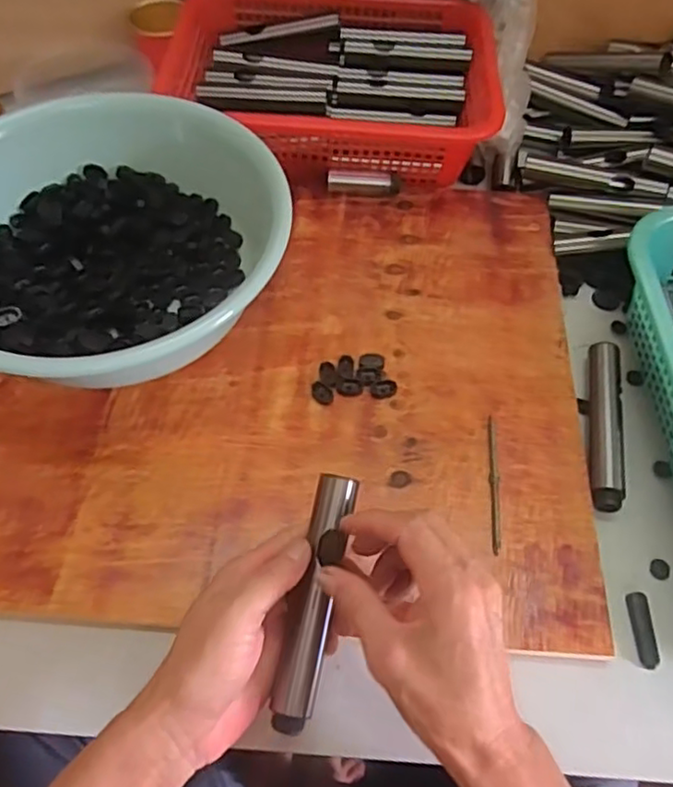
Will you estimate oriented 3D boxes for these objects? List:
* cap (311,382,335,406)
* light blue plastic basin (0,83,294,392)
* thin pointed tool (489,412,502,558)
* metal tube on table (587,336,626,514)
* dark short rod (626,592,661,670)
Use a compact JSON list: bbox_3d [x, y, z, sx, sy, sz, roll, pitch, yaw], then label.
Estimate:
[{"bbox_3d":[-0.012,0.000,0.531,0.023,0.004,0.015,38,66,19],"label":"cap"},{"bbox_3d":[-0.195,-0.131,0.539,0.281,0.090,0.238,-29,64,-17],"label":"light blue plastic basin"},{"bbox_3d":[0.123,0.069,0.498,0.007,0.012,0.114,6,60,2],"label":"thin pointed tool"},{"bbox_3d":[0.222,0.024,0.527,0.024,0.026,0.153,10,60,5],"label":"metal tube on table"},{"bbox_3d":[0.218,0.168,0.455,0.013,0.010,0.051,4,60,1],"label":"dark short rod"}]

